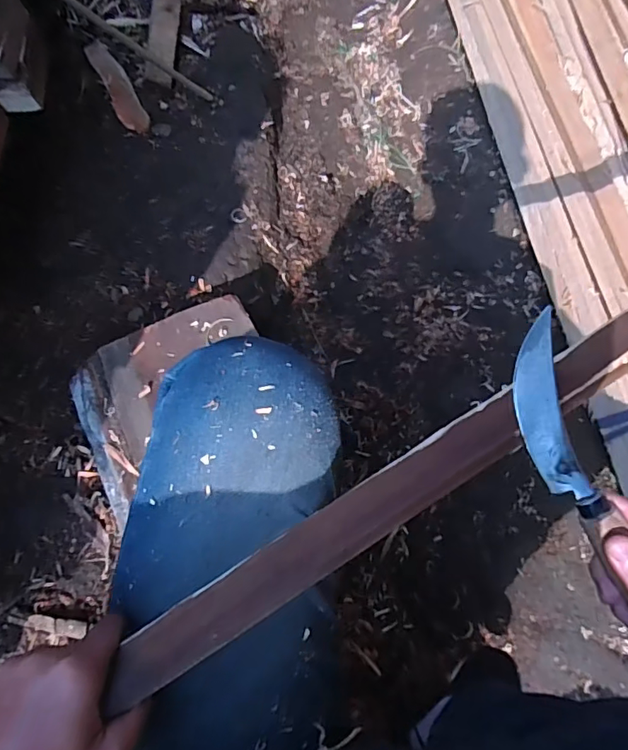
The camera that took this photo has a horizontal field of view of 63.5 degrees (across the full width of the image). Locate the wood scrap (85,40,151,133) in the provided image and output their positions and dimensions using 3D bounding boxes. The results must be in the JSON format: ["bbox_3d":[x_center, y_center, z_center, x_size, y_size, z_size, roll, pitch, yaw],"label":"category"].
[{"bbox_3d":[-0.415,-0.610,1.069,0.055,0.018,0.252,-28,80,-4],"label":"wood scrap"}]

